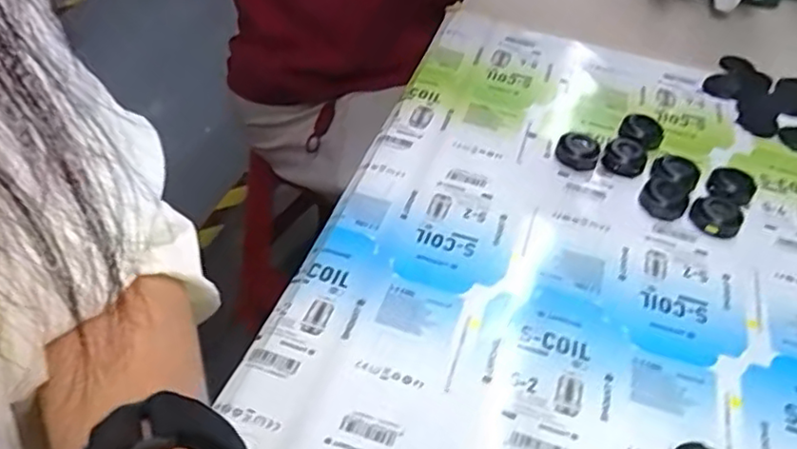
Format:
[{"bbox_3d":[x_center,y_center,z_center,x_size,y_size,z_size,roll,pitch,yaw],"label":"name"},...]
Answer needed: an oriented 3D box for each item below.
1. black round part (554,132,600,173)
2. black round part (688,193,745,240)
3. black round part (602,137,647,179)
[{"bbox_3d":[0.125,-0.051,0.459,0.029,0.012,0.028,3,45,-2],"label":"black round part"},{"bbox_3d":[0.206,-0.005,0.426,0.031,0.009,0.033,3,45,-2],"label":"black round part"},{"bbox_3d":[0.158,-0.047,0.459,0.028,0.012,0.031,21,47,15],"label":"black round part"}]

